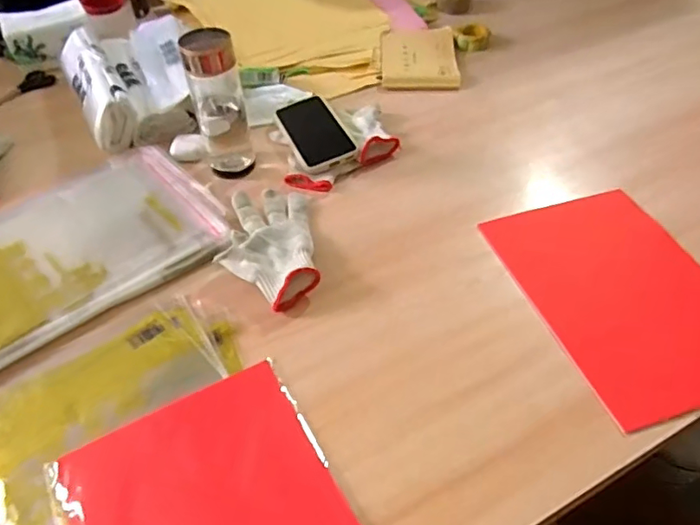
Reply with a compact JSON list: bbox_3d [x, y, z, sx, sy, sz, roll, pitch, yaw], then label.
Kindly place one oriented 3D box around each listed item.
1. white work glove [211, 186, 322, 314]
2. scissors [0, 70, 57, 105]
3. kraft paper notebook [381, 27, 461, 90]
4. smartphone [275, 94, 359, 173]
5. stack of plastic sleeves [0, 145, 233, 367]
[{"bbox_3d":[-0.100,-0.024,0.661,0.111,0.034,0.182,-7,47,-5],"label":"white work glove"},{"bbox_3d":[-0.586,-0.290,0.952,0.048,0.016,0.159,26,53,24],"label":"scissors"},{"bbox_3d":[0.124,-0.368,0.990,0.131,0.014,0.203,1,47,3],"label":"kraft paper notebook"},{"bbox_3d":[-0.054,-0.195,0.818,0.082,0.009,0.178,-22,49,-9],"label":"smartphone"},{"bbox_3d":[-0.349,-0.022,0.679,0.347,0.018,0.261,-31,53,-24],"label":"stack of plastic sleeves"}]

